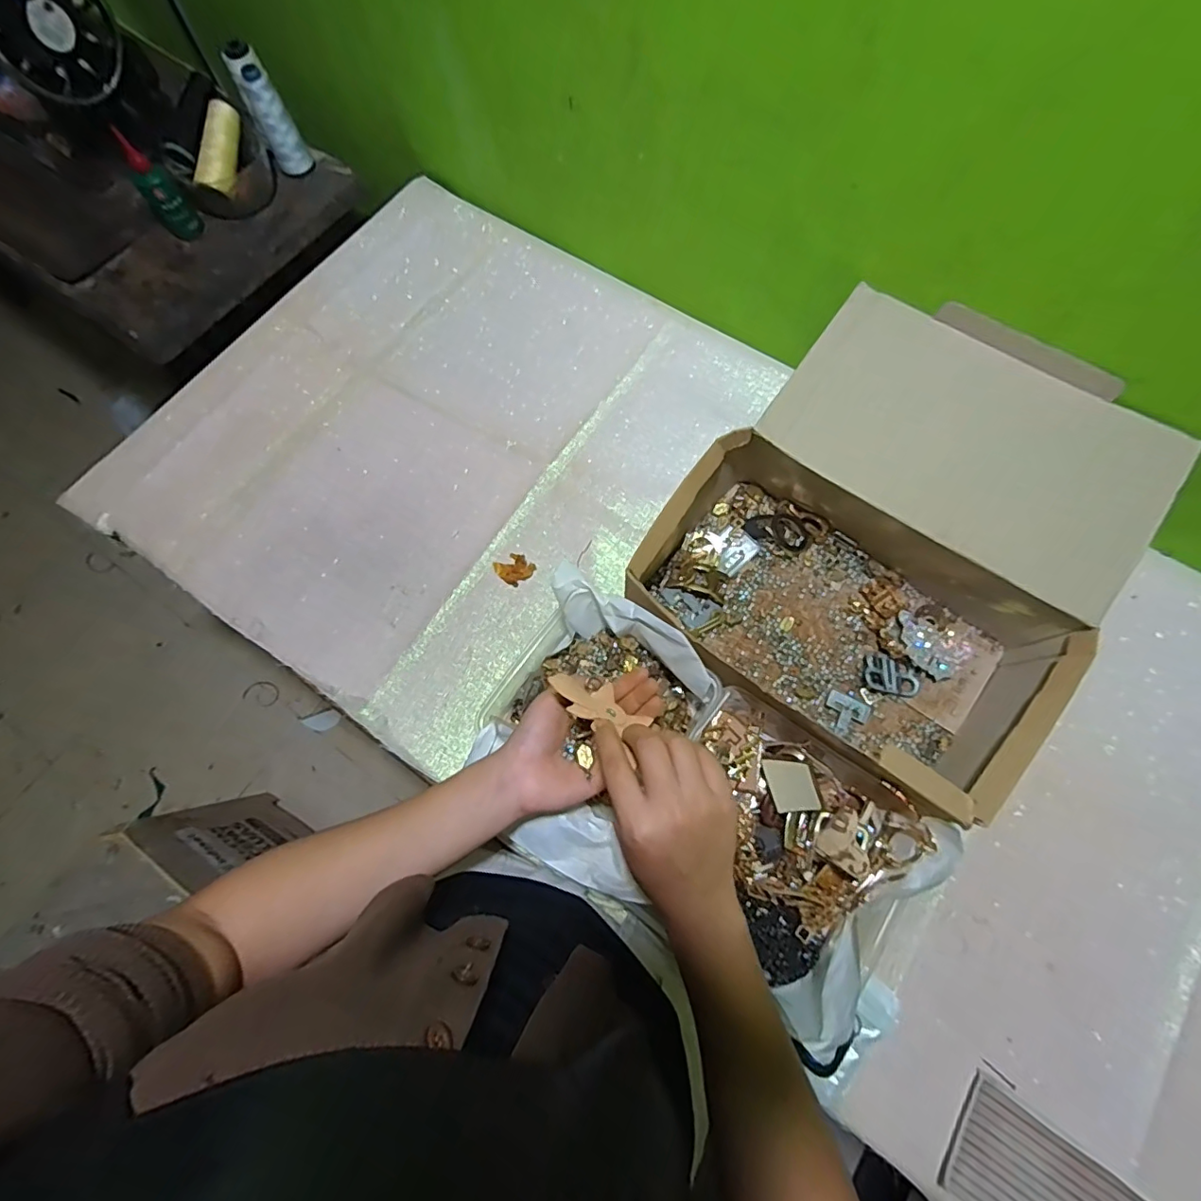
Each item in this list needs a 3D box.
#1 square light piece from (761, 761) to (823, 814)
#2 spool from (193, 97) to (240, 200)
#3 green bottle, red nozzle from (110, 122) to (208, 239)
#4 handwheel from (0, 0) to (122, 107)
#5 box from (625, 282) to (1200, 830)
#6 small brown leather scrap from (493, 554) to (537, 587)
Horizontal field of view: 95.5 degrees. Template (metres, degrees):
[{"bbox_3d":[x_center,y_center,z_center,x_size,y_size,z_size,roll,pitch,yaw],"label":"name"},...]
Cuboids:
[{"bbox_3d":[0.156,0.153,0.445,0.036,0.005,0.046,-17,94,38],"label":"square light piece"},{"bbox_3d":[-0.495,-0.588,0.711,0.032,0.036,0.106,16,99,7],"label":"spool"},{"bbox_3d":[-0.560,-0.520,0.693,0.030,0.120,0.036,11,73,6],"label":"green bottle, red nozzle"},{"bbox_3d":[-0.630,-0.659,0.623,0.044,0.121,0.131,26,74,9],"label":"handwheel"},{"bbox_3d":[0.262,-0.054,0.508,0.331,0.132,0.385,36,77,13],"label":"box"},{"bbox_3d":[-0.092,-0.034,0.583,0.037,0.005,0.034,41,78,14],"label":"small brown leather scrap"}]

